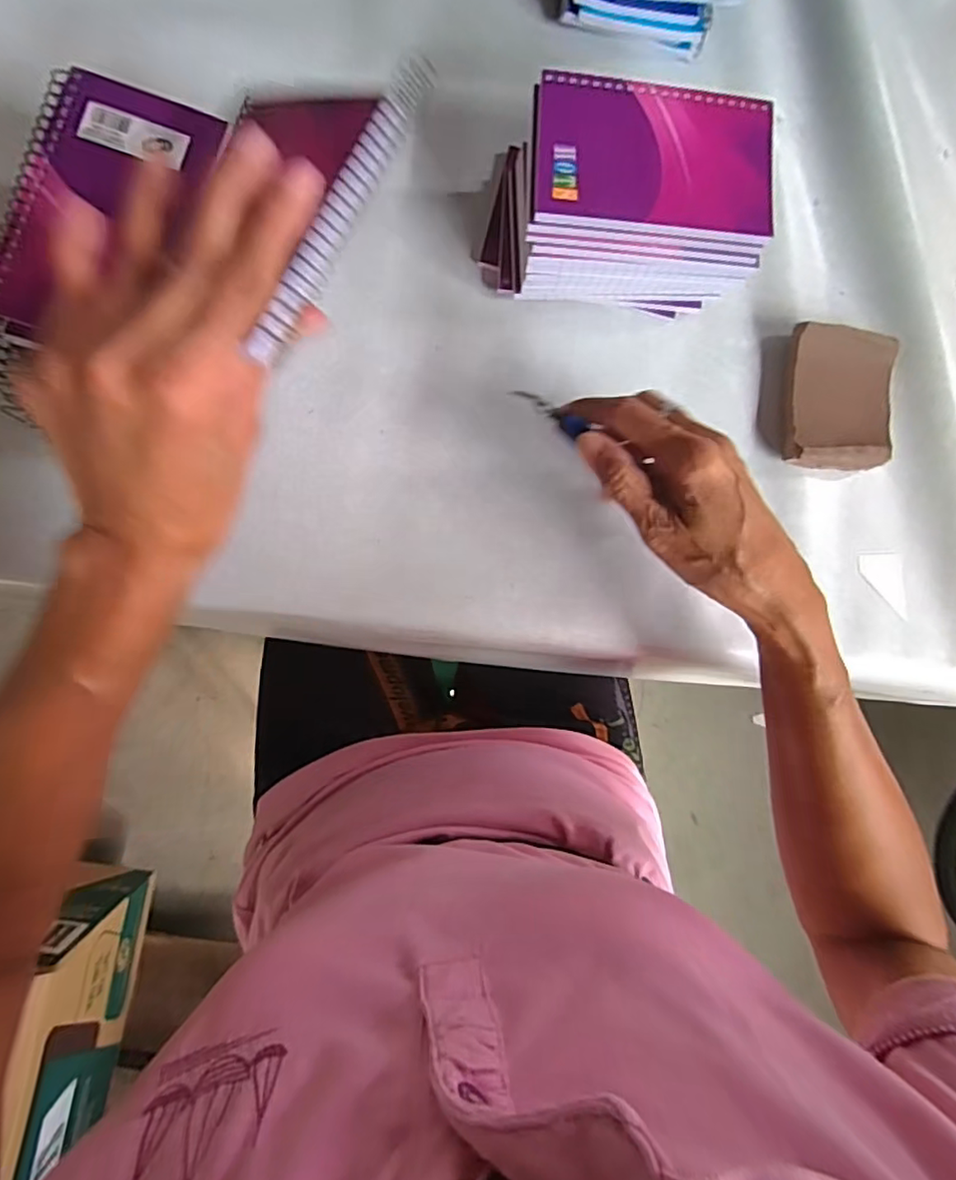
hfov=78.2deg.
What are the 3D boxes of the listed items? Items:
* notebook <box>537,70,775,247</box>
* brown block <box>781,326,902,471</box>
[{"bbox_3d":[0.097,-0.231,0.315,0.128,0.005,0.081,3,87,-5],"label":"notebook"},{"bbox_3d":[0.230,-0.120,0.374,0.066,0.020,0.085,4,87,-5],"label":"brown block"}]

